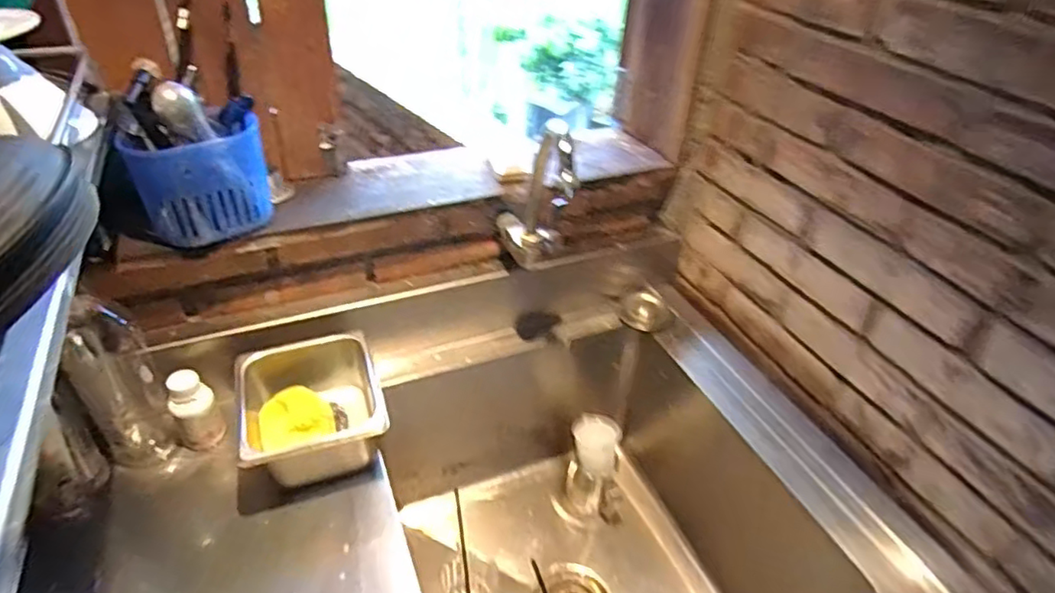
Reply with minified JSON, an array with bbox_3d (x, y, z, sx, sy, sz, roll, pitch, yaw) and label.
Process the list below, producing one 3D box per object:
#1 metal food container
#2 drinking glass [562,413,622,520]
[{"bbox_3d":[-0.263,0.151,0.752,0.147,0.119,0.179,-12,40,-19],"label":"metal food container"},{"bbox_3d":[0.107,0.284,1.026,0.077,0.173,0.087,10,38,9],"label":"drinking glass"}]

